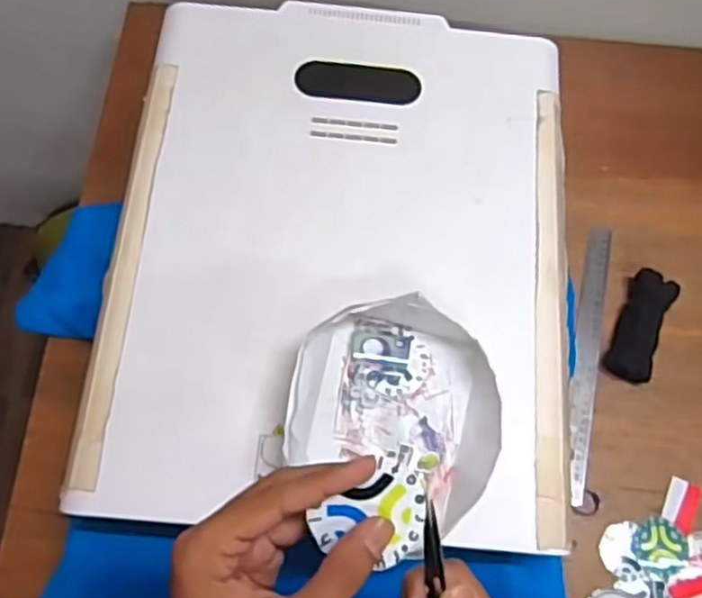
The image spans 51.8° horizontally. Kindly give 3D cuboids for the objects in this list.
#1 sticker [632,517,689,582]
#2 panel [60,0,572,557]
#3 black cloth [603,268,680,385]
[{"bbox_3d":[0.310,0.249,0.726,0.052,0.008,0.052,0,67,-1],"label":"sticker"},{"bbox_3d":[-0.006,-0.059,0.650,0.399,0.028,0.514,4,67,0],"label":"panel"},{"bbox_3d":[0.321,0.031,0.800,0.048,0.028,0.124,24,69,9],"label":"black cloth"}]

